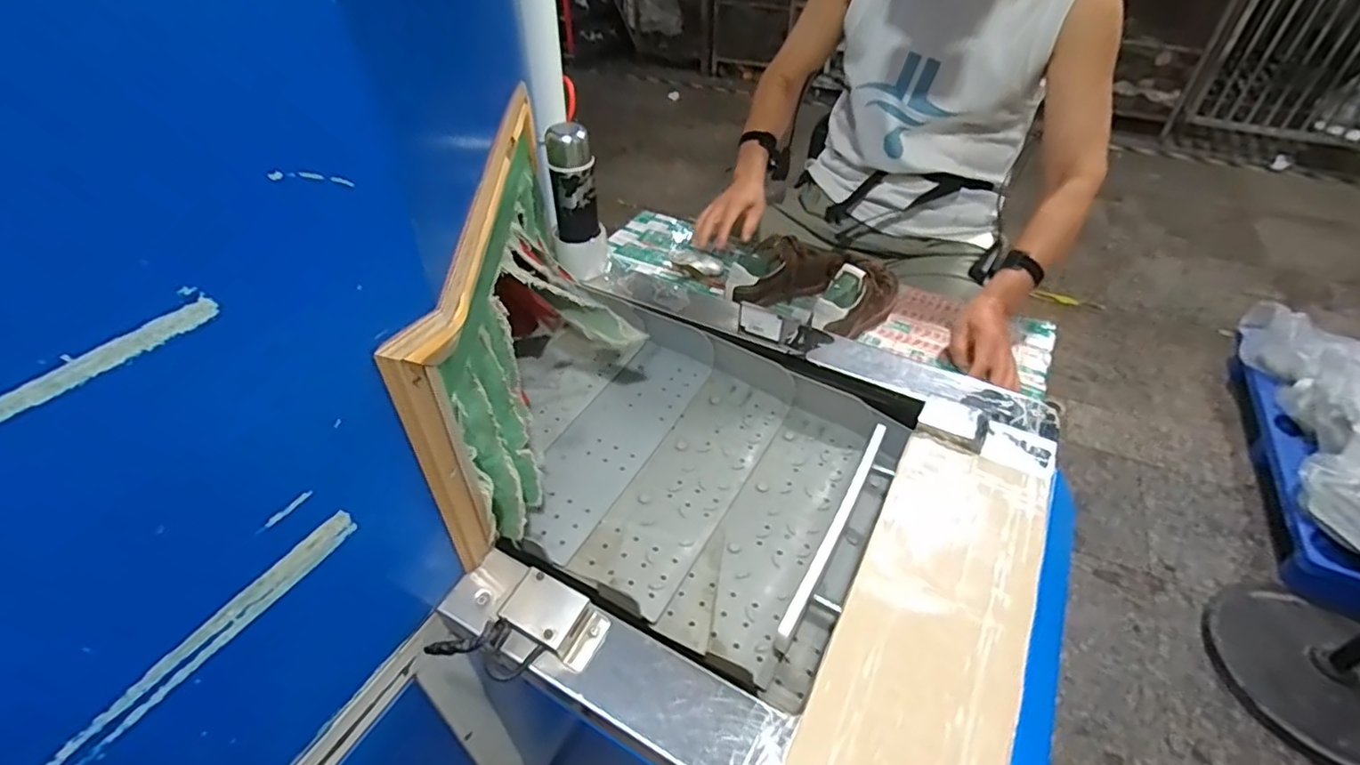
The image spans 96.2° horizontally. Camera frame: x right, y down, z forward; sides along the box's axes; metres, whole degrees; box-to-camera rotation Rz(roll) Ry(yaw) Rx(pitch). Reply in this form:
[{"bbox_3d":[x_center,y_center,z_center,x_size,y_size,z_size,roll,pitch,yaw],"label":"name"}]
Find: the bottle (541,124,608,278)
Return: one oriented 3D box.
[{"bbox_3d":[-0.156,-0.273,0.934,0.068,0.215,0.073,0,43,0],"label":"bottle"}]

